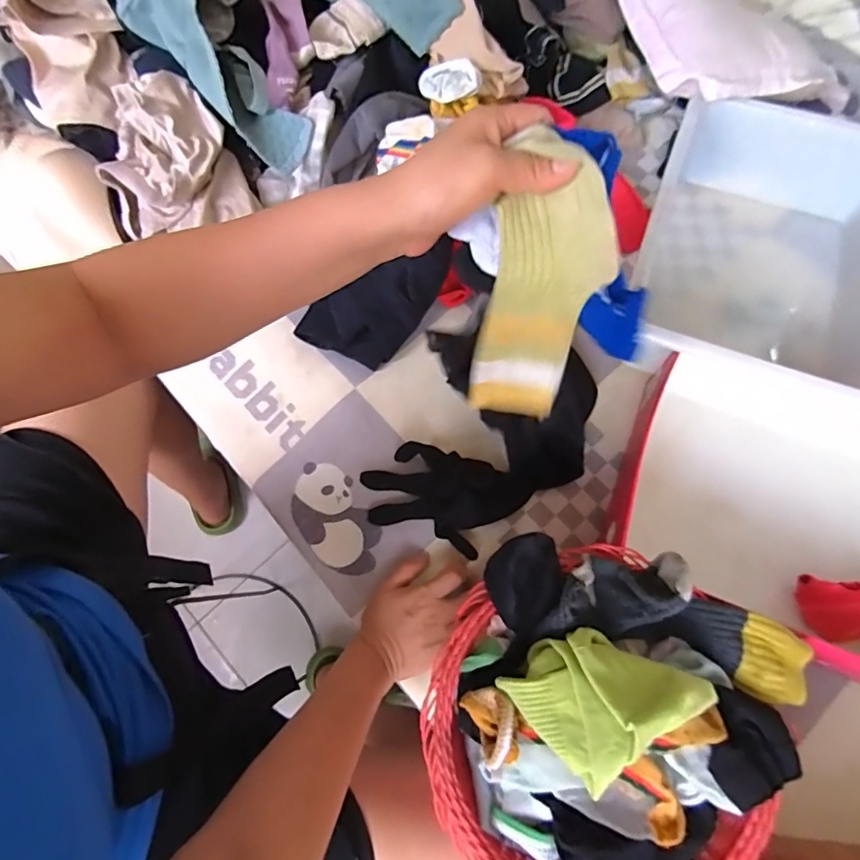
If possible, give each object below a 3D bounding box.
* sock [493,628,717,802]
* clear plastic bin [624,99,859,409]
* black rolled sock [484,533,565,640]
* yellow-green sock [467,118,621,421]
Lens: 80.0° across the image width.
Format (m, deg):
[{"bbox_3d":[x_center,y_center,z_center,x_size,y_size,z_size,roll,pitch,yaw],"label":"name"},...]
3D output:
[{"bbox_3d":[0.131,0.192,0.376,0.125,0.046,0.092,-32,76,-8],"label":"sock"},{"bbox_3d":[0.391,-0.207,0.595,0.269,0.114,0.352,21,75,7],"label":"clear plastic bin"},{"bbox_3d":[0.084,0.131,0.441,0.064,0.025,0.073,-21,74,-6],"label":"black rolled sock"},{"bbox_3d":[0.077,-0.092,0.341,0.078,0.177,0.011,4,29,-4],"label":"yellow-green sock"}]

